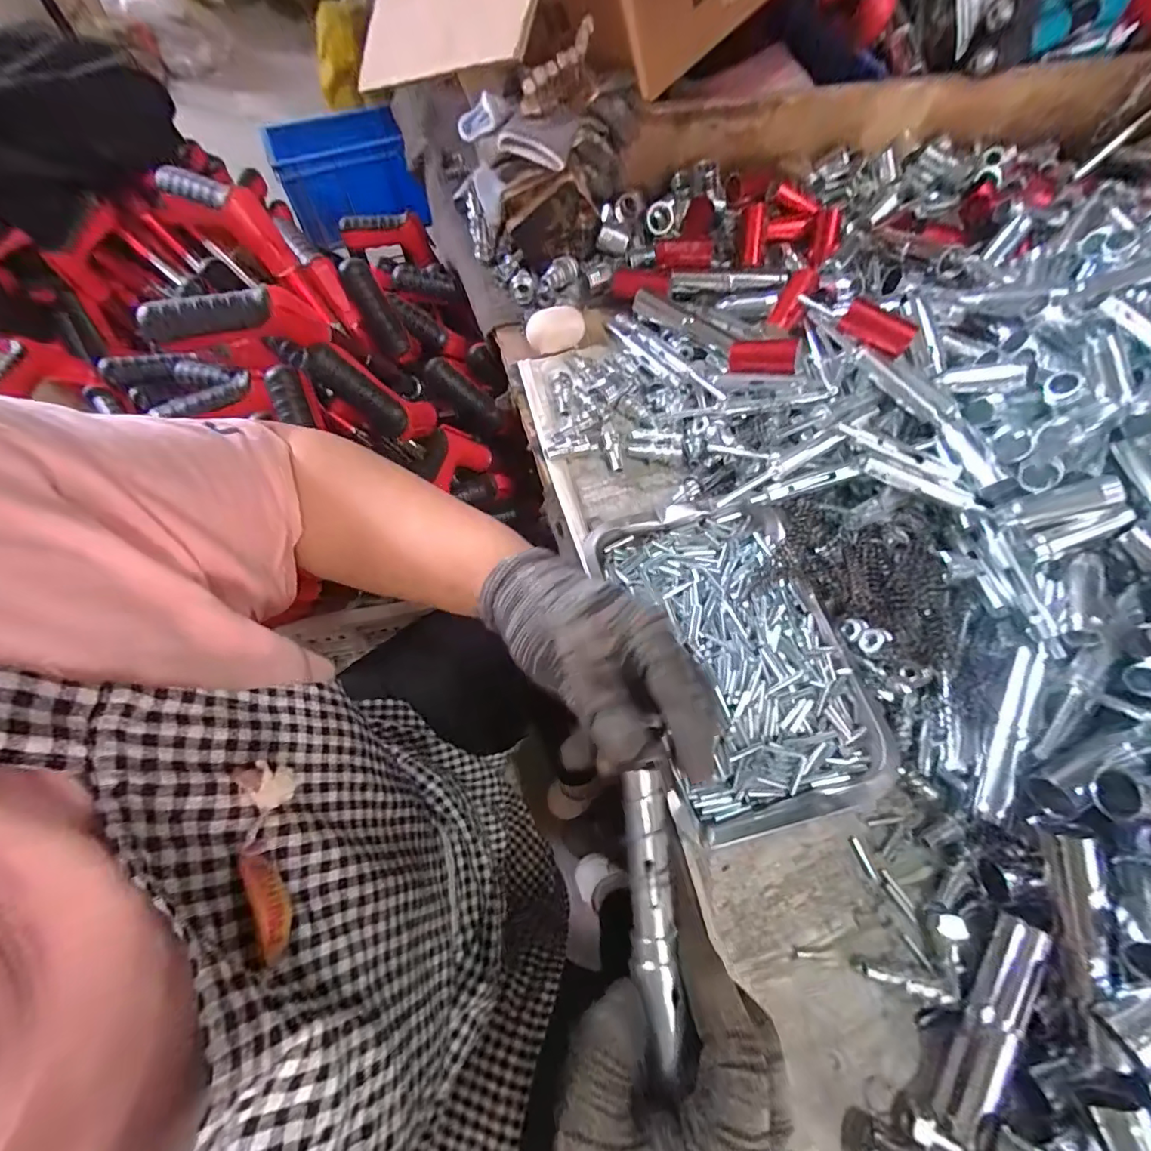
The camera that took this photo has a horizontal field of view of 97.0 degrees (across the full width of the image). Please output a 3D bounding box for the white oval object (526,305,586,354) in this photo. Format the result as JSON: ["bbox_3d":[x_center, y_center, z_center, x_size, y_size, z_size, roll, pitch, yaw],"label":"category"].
[{"bbox_3d":[-0.022,-0.263,0.546,0.067,0.029,0.034,-28,69,-15],"label":"white oval object"}]

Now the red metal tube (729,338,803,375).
[{"bbox_3d":[0.175,-0.204,0.476,0.061,0.023,0.022,12,62,31],"label":"red metal tube"}]

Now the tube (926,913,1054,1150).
[{"bbox_3d":[0.247,0.267,0.303,0.021,0.023,0.123,30,80,11],"label":"tube"}]

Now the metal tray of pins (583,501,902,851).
[{"bbox_3d":[0.123,0.058,0.403,0.165,0.035,0.250,-14,66,-9],"label":"metal tray of pins"}]

